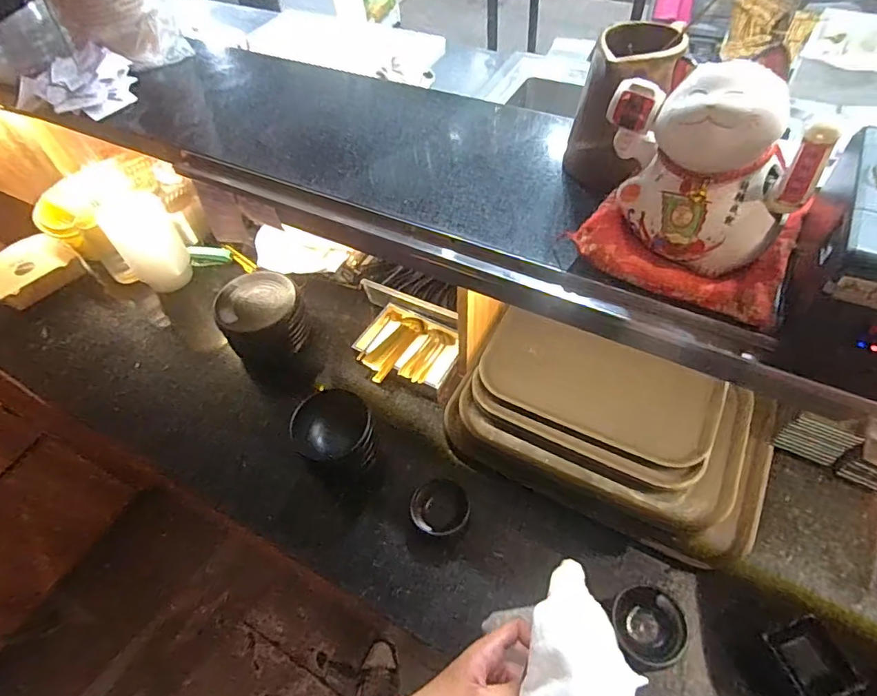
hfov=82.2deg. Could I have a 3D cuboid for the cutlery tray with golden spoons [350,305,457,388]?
[{"bbox_3d":[-0.055,0.004,0.874,0.173,0.029,0.147,24,60,21],"label":"cutlery tray with golden spoons"}]

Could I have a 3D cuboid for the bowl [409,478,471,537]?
[{"bbox_3d":[0.003,0.226,0.708,0.080,0.036,0.071,25,61,21],"label":"bowl"}]

